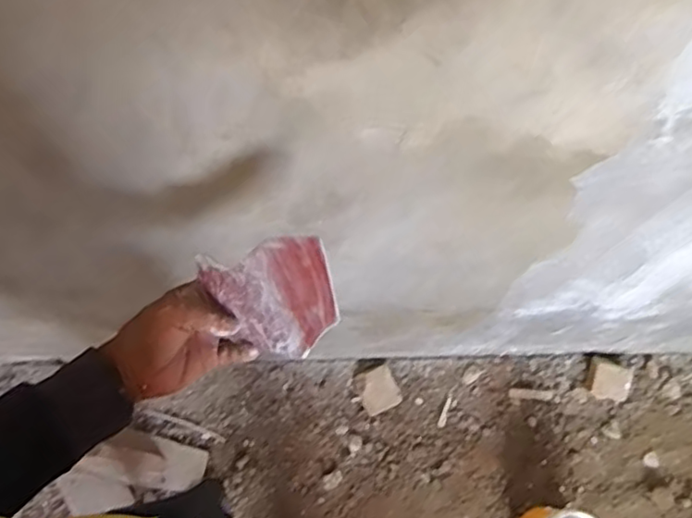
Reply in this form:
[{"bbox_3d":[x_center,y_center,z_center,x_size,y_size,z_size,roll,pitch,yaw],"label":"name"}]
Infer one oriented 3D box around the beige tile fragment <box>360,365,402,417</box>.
[{"bbox_3d":[0.077,0.313,1.508,0.092,0.007,0.098,-24,84,-14],"label":"beige tile fragment"}]

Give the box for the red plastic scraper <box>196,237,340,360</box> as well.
[{"bbox_3d":[-0.061,0.038,0.556,0.126,0.108,0.006,-11,19,33],"label":"red plastic scraper"}]

